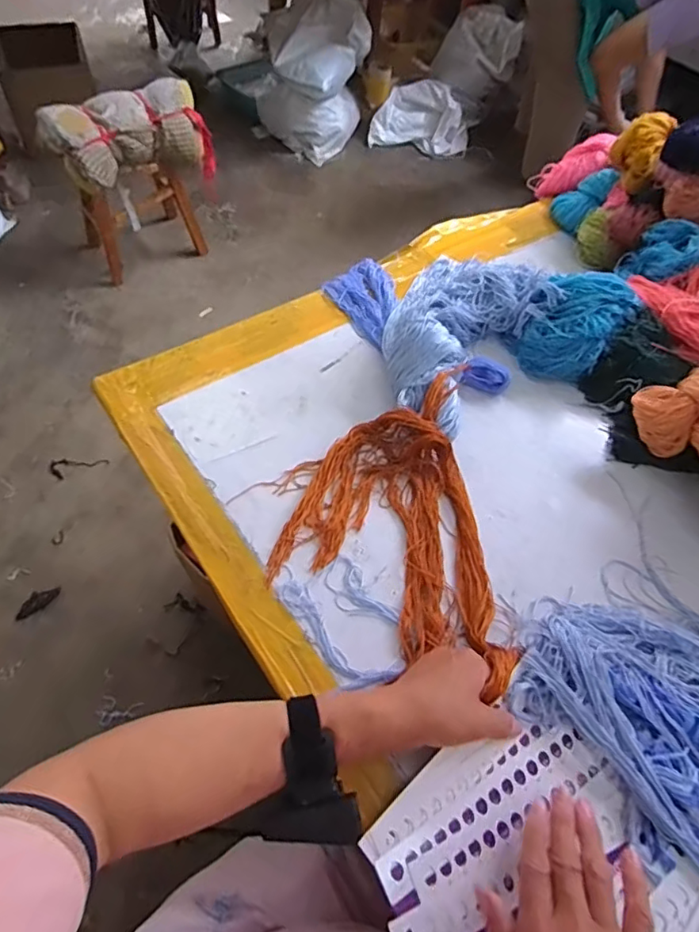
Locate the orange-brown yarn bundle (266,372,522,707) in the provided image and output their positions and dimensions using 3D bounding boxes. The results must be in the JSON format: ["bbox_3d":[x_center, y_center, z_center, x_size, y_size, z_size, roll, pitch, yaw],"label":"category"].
[{"bbox_3d":[0.028,0.071,0.556,0.209,0.061,0.323,-6,60,-1],"label":"orange-brown yarn bundle"}]

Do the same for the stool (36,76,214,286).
[{"bbox_3d":[-0.641,-0.874,1.673,0.435,0.480,0.302,-22,60,-18],"label":"stool"}]

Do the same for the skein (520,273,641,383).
[{"bbox_3d":[0.291,-0.182,0.714,0.106,0.093,0.141,39,62,21],"label":"skein"}]

